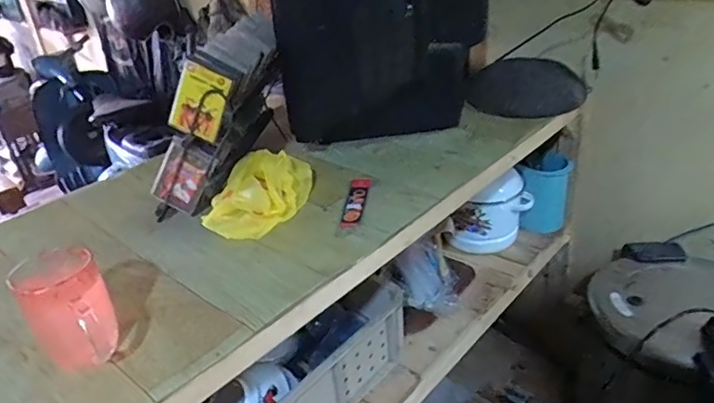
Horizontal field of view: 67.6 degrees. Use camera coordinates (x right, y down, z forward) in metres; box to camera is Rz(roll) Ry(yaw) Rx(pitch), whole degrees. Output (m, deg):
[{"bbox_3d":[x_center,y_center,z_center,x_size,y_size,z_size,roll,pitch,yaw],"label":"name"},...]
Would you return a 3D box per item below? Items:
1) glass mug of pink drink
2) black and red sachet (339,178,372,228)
[{"bbox_3d":[-0.296,0.123,0.560,0.077,0.120,0.101,-23,34,-28],"label":"glass mug of pink drink"},{"bbox_3d":[-0.001,0.000,0.854,0.032,0.008,0.152,0,30,9],"label":"black and red sachet"}]

